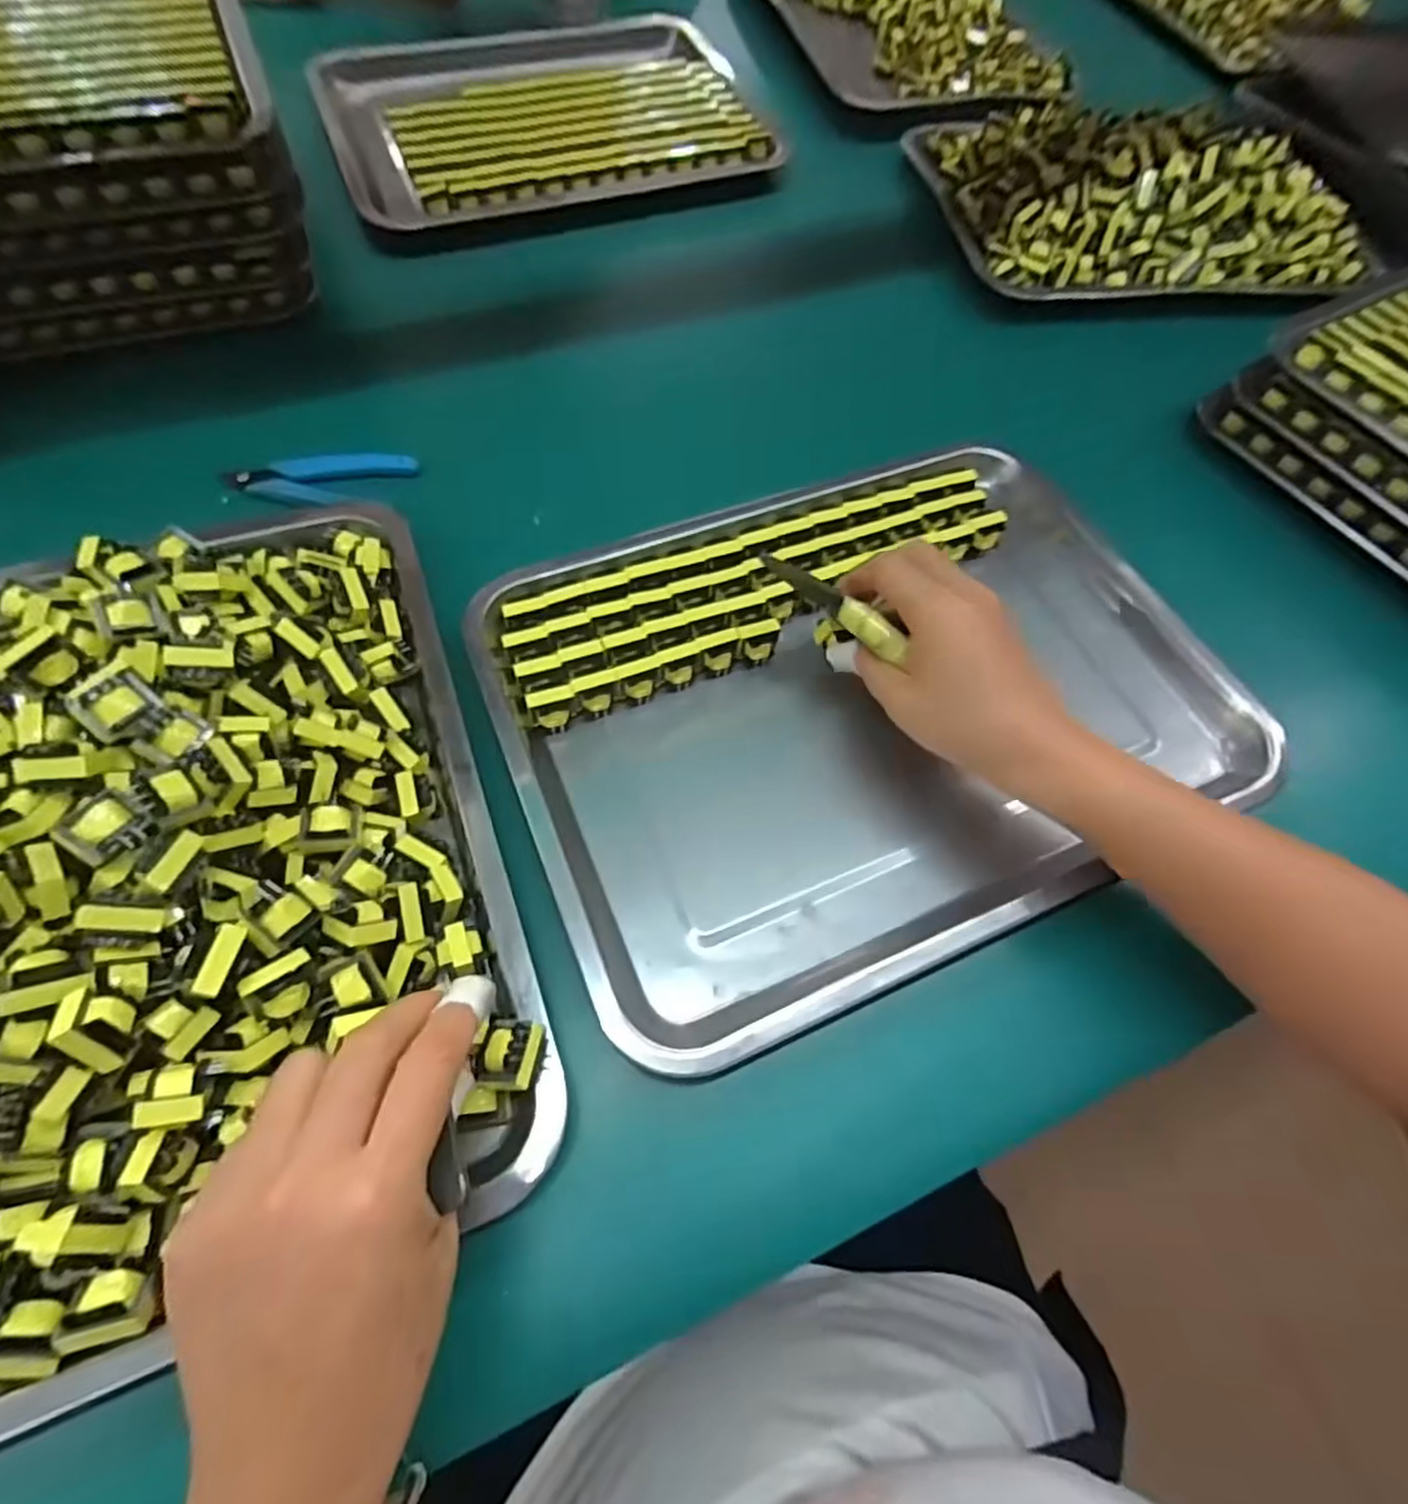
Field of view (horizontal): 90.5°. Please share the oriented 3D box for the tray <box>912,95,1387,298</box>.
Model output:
[{"bbox_3d":[0.387,-0.508,0.612,0.354,0.058,0.272,-7,64,-7],"label":"tray"}]

